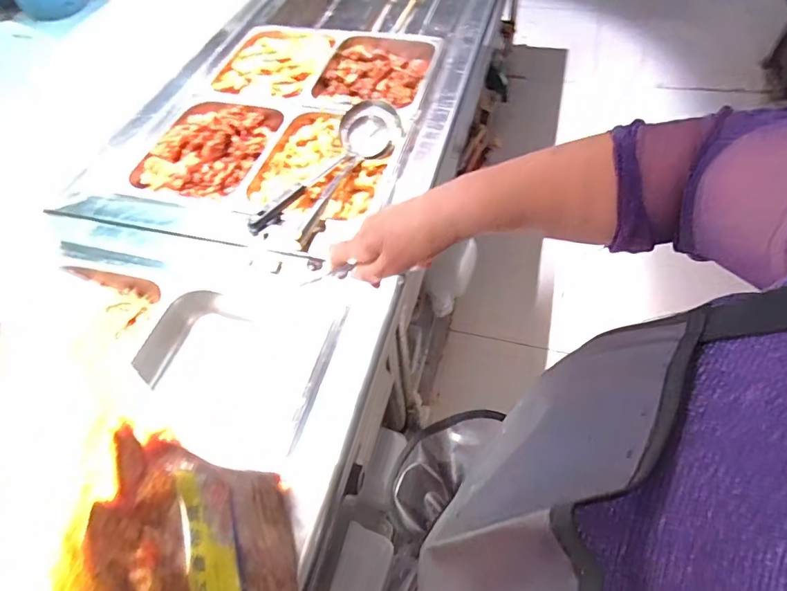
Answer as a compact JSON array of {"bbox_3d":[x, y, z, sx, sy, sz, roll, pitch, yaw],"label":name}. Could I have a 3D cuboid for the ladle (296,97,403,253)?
[{"bbox_3d":[-0.075,-0.221,0.896,0.126,0.062,0.396,7,55,10],"label":"ladle"}]

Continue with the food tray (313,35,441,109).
[{"bbox_3d":[-0.044,-0.524,1.148,0.252,0.058,0.307,13,56,13],"label":"food tray"}]

